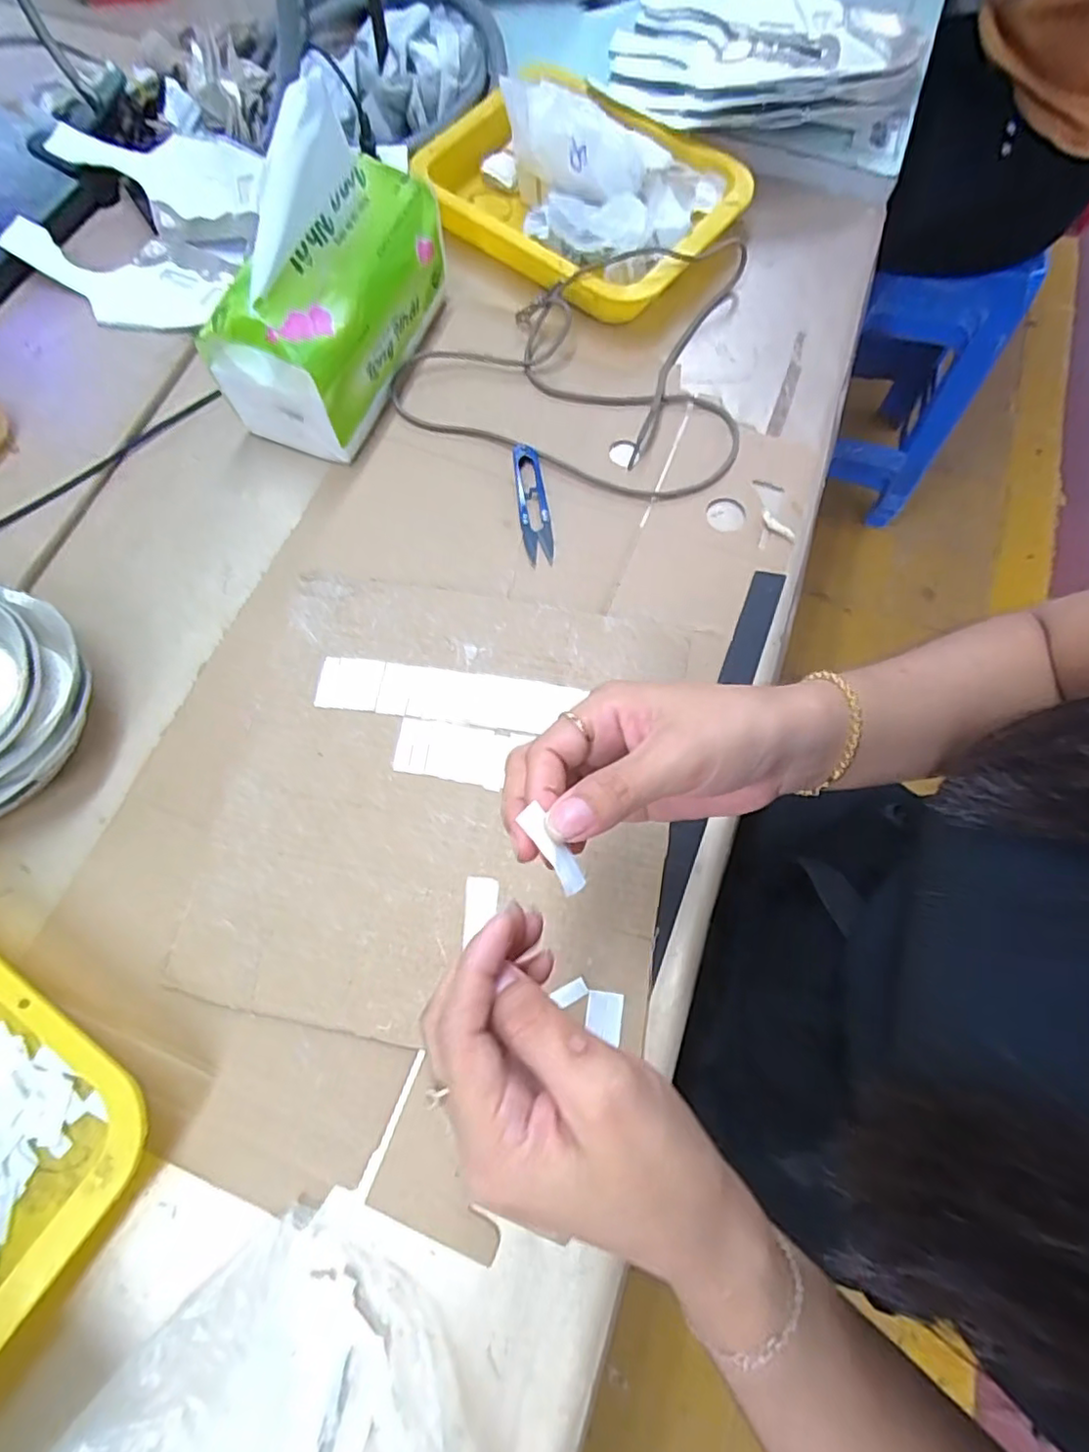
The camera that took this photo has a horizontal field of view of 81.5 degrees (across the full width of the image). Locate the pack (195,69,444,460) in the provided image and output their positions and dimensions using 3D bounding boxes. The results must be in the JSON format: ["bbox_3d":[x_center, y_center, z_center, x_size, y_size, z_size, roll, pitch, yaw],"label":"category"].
[{"bbox_3d":[-0.155,-0.323,0.444,0.091,0.164,0.195,20,73,6],"label":"pack"}]

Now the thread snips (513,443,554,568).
[{"bbox_3d":[-0.009,-0.170,0.476,0.022,0.007,0.103,-8,72,-3],"label":"thread snips"}]

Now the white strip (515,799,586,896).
[{"bbox_3d":[0.004,0.046,0.233,0.009,0.004,0.034,-34,87,-11],"label":"white strip"}]

